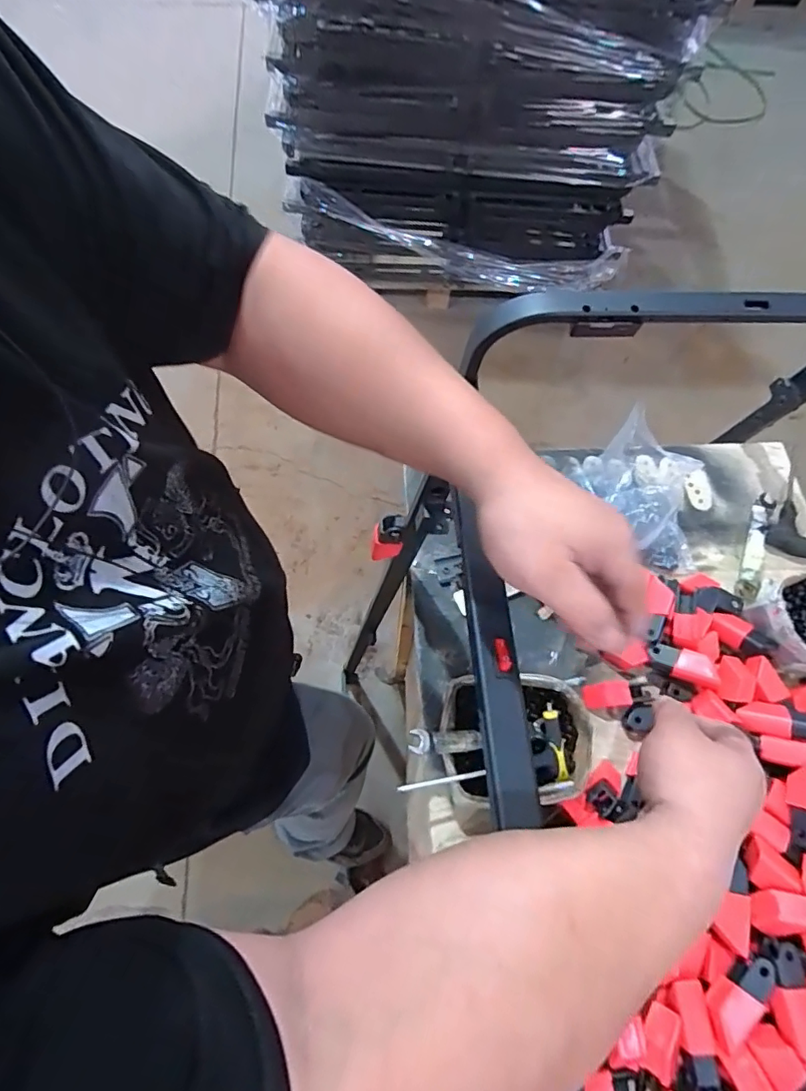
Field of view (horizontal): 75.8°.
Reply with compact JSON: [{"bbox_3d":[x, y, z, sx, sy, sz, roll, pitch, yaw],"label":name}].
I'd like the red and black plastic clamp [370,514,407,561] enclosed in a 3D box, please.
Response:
[{"bbox_3d":[-0.018,-0.007,0.631,0.036,0.082,0.027,15,66,4],"label":"red and black plastic clamp"}]

